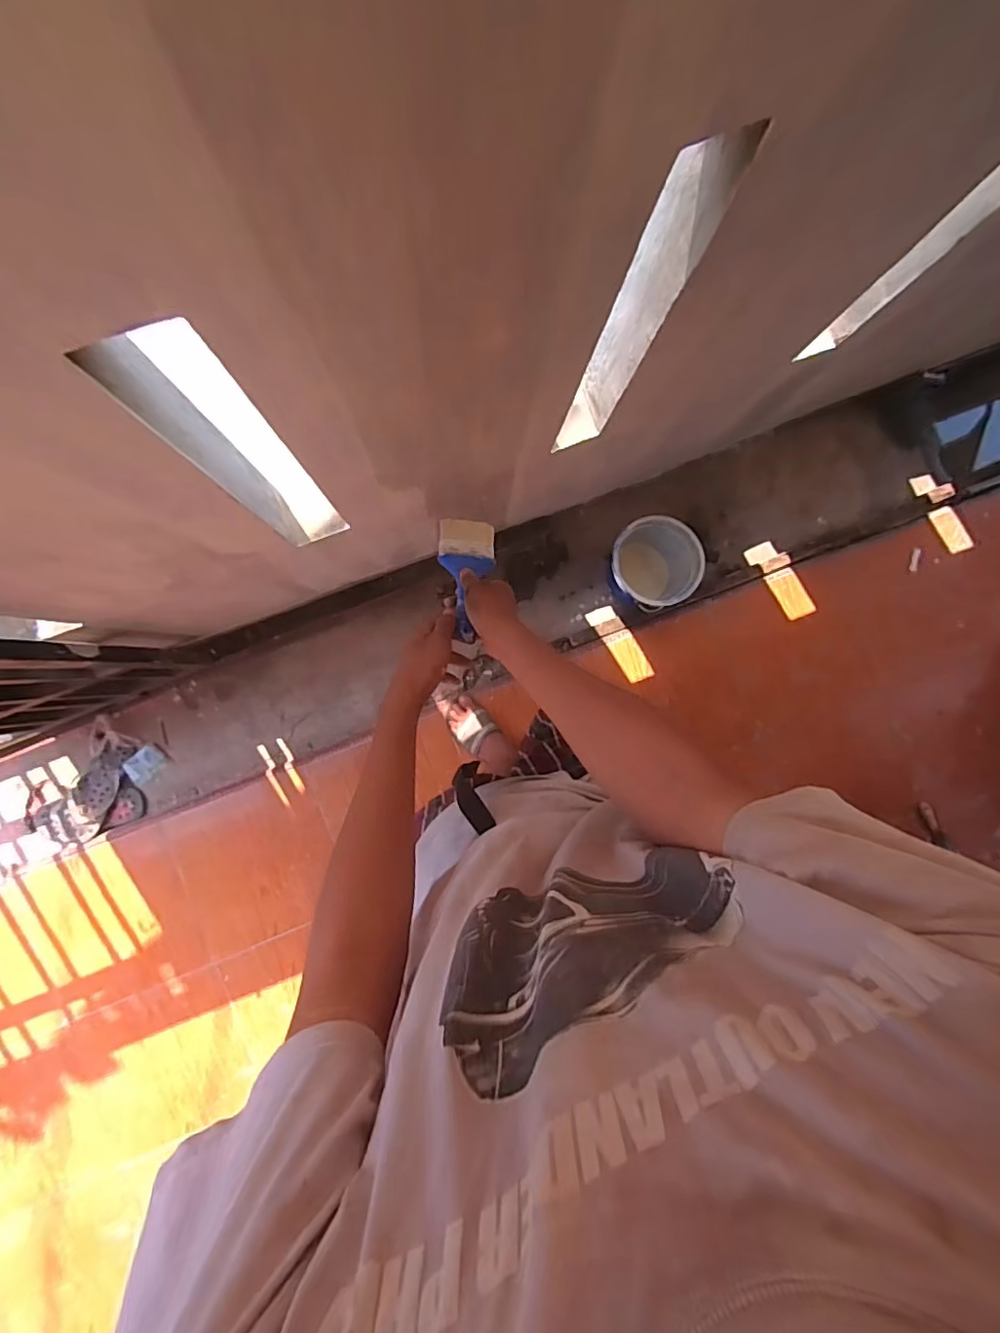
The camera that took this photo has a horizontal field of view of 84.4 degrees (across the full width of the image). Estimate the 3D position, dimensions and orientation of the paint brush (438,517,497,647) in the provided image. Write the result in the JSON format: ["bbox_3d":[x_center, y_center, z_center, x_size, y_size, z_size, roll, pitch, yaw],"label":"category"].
[{"bbox_3d":[-0.043,-0.122,0.711,0.074,0.019,0.240,-2,48,-1],"label":"paint brush"}]

